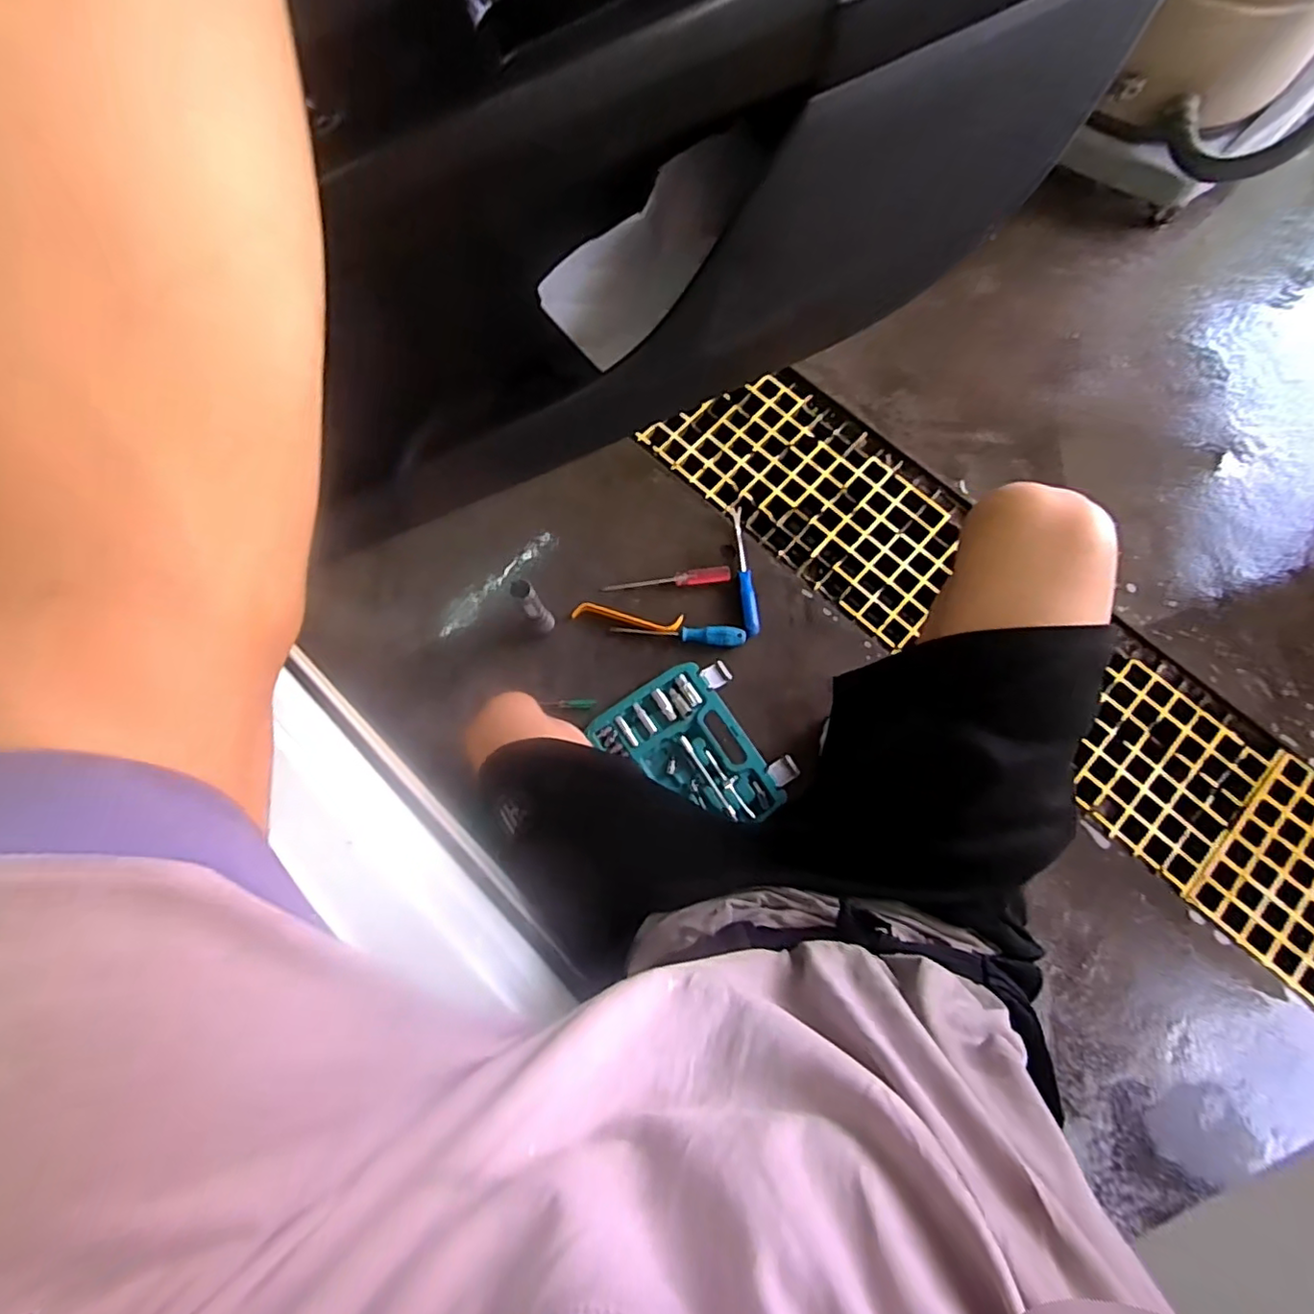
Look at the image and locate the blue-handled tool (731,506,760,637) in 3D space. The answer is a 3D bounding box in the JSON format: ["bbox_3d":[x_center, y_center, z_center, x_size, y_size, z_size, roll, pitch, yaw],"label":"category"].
[{"bbox_3d":[0.139,-0.137,0.971,0.028,0.021,0.218,-3,76,0],"label":"blue-handled tool"}]

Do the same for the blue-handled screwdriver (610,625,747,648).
[{"bbox_3d":[0.033,-0.041,0.943,0.201,0.024,0.027,8,76,3],"label":"blue-handled screwdriver"}]

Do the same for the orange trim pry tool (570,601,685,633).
[{"bbox_3d":[-0.045,-0.061,0.957,0.169,0.009,0.030,7,76,3],"label":"orange trim pry tool"}]

